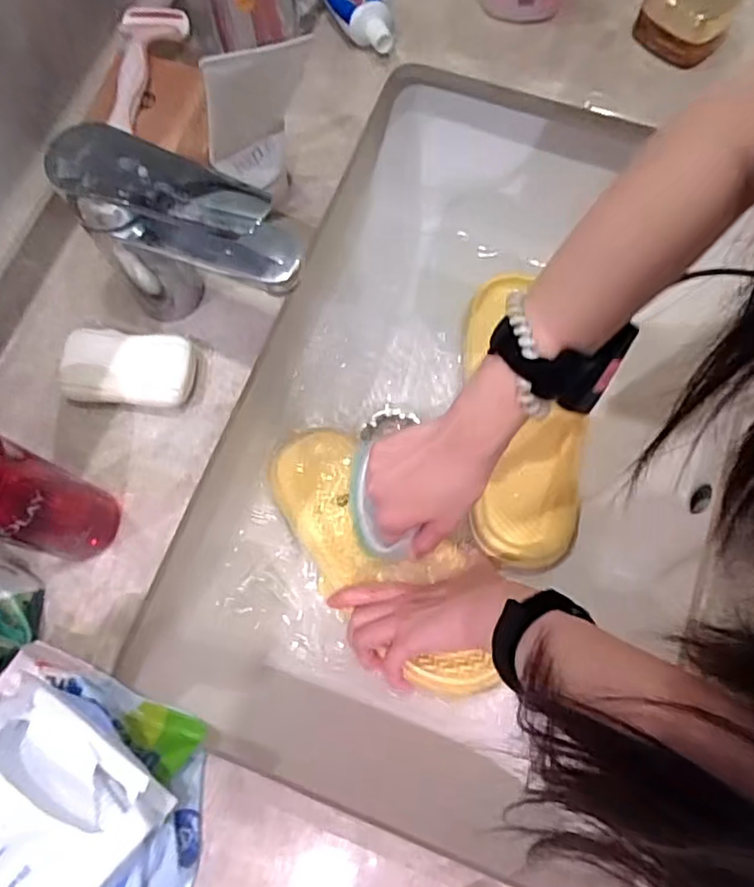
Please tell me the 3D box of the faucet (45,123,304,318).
[{"bbox_3d":[-0.103,-0.105,0.361,0.129,0.129,0.047,29,75,9],"label":"faucet"}]

